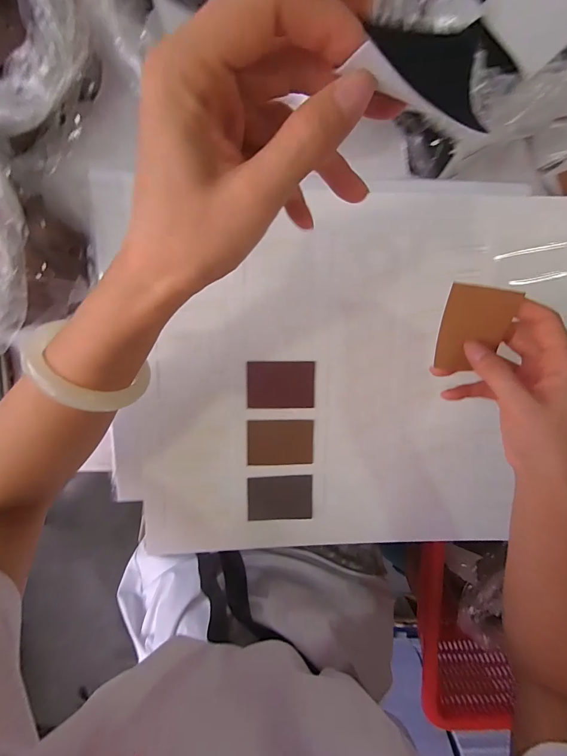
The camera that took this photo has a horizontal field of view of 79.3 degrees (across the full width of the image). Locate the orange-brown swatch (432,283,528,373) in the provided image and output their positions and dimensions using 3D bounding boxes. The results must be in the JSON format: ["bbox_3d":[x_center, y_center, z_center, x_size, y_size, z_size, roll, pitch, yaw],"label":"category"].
[{"bbox_3d":[0.145,-0.037,0.261,0.048,0.005,0.064,10,116,6],"label":"orange-brown swatch"}]

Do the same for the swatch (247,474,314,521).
[{"bbox_3d":[-0.003,0.126,0.358,0.067,0.004,0.047,-1,99,-5],"label":"swatch"}]

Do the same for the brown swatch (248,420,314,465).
[{"bbox_3d":[-0.003,0.066,0.346,0.066,0.007,0.045,-1,99,-5],"label":"brown swatch"}]

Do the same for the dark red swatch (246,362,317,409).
[{"bbox_3d":[-0.002,0.007,0.339,0.066,0.004,0.046,0,98,-5],"label":"dark red swatch"}]

